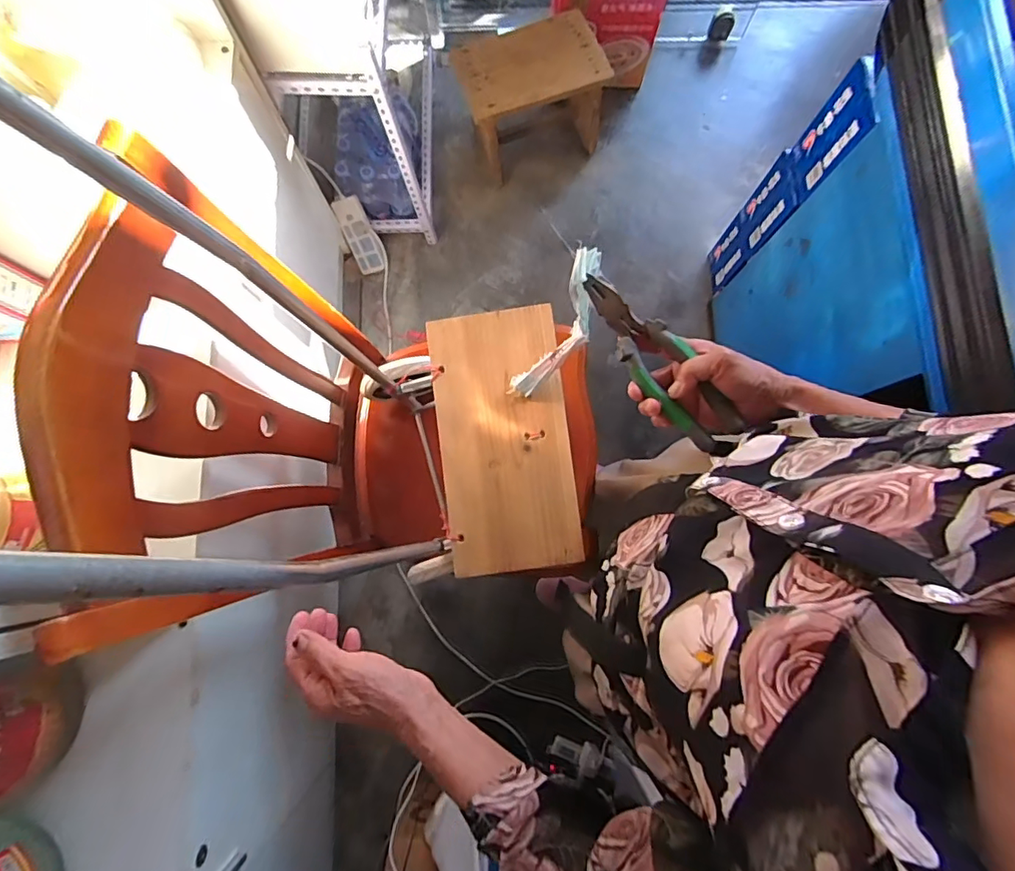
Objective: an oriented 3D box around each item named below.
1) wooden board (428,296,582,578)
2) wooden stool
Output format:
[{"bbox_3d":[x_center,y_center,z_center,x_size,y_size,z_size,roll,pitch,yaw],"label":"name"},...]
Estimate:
[{"bbox_3d":[-0.003,0.001,0.696,0.168,0.019,0.347,-8,80,-1],"label":"wooden board"},{"bbox_3d":[0.062,-0.849,1.348,0.345,0.323,0.182,-23,80,-4],"label":"wooden stool"}]

